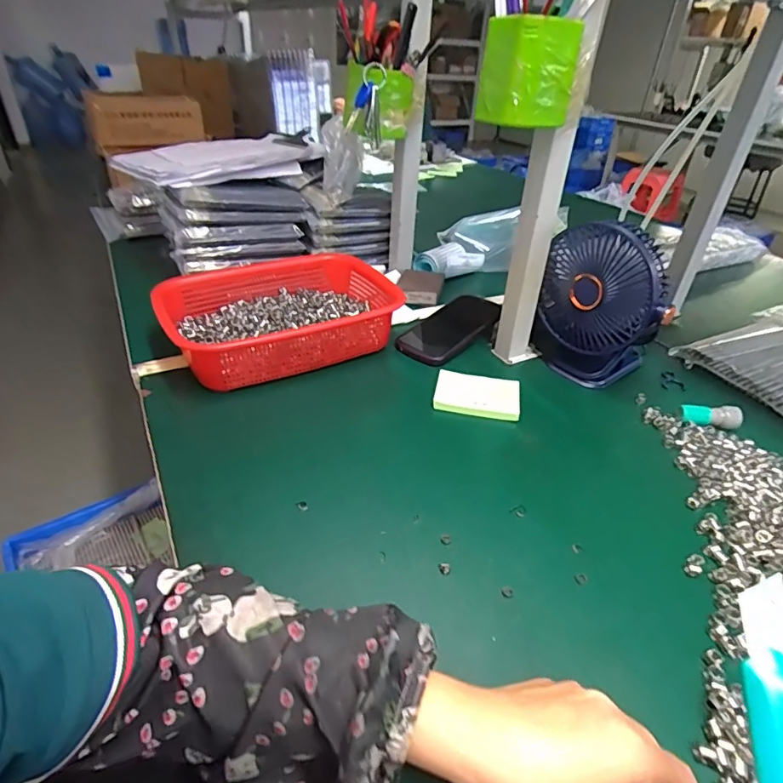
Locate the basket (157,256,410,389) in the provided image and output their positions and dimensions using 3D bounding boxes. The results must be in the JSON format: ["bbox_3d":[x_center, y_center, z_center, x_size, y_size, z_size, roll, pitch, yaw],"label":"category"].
[{"bbox_3d":[-0.140,-0.095,0.643,0.286,0.078,0.212,-15,39,-24],"label":"basket"}]

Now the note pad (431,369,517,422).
[{"bbox_3d":[0.099,0.004,0.570,0.094,0.017,0.061,9,36,8],"label":"note pad"}]

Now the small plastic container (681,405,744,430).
[{"bbox_3d":[0.359,0.028,0.550,0.062,0.017,0.023,7,35,6],"label":"small plastic container"}]

